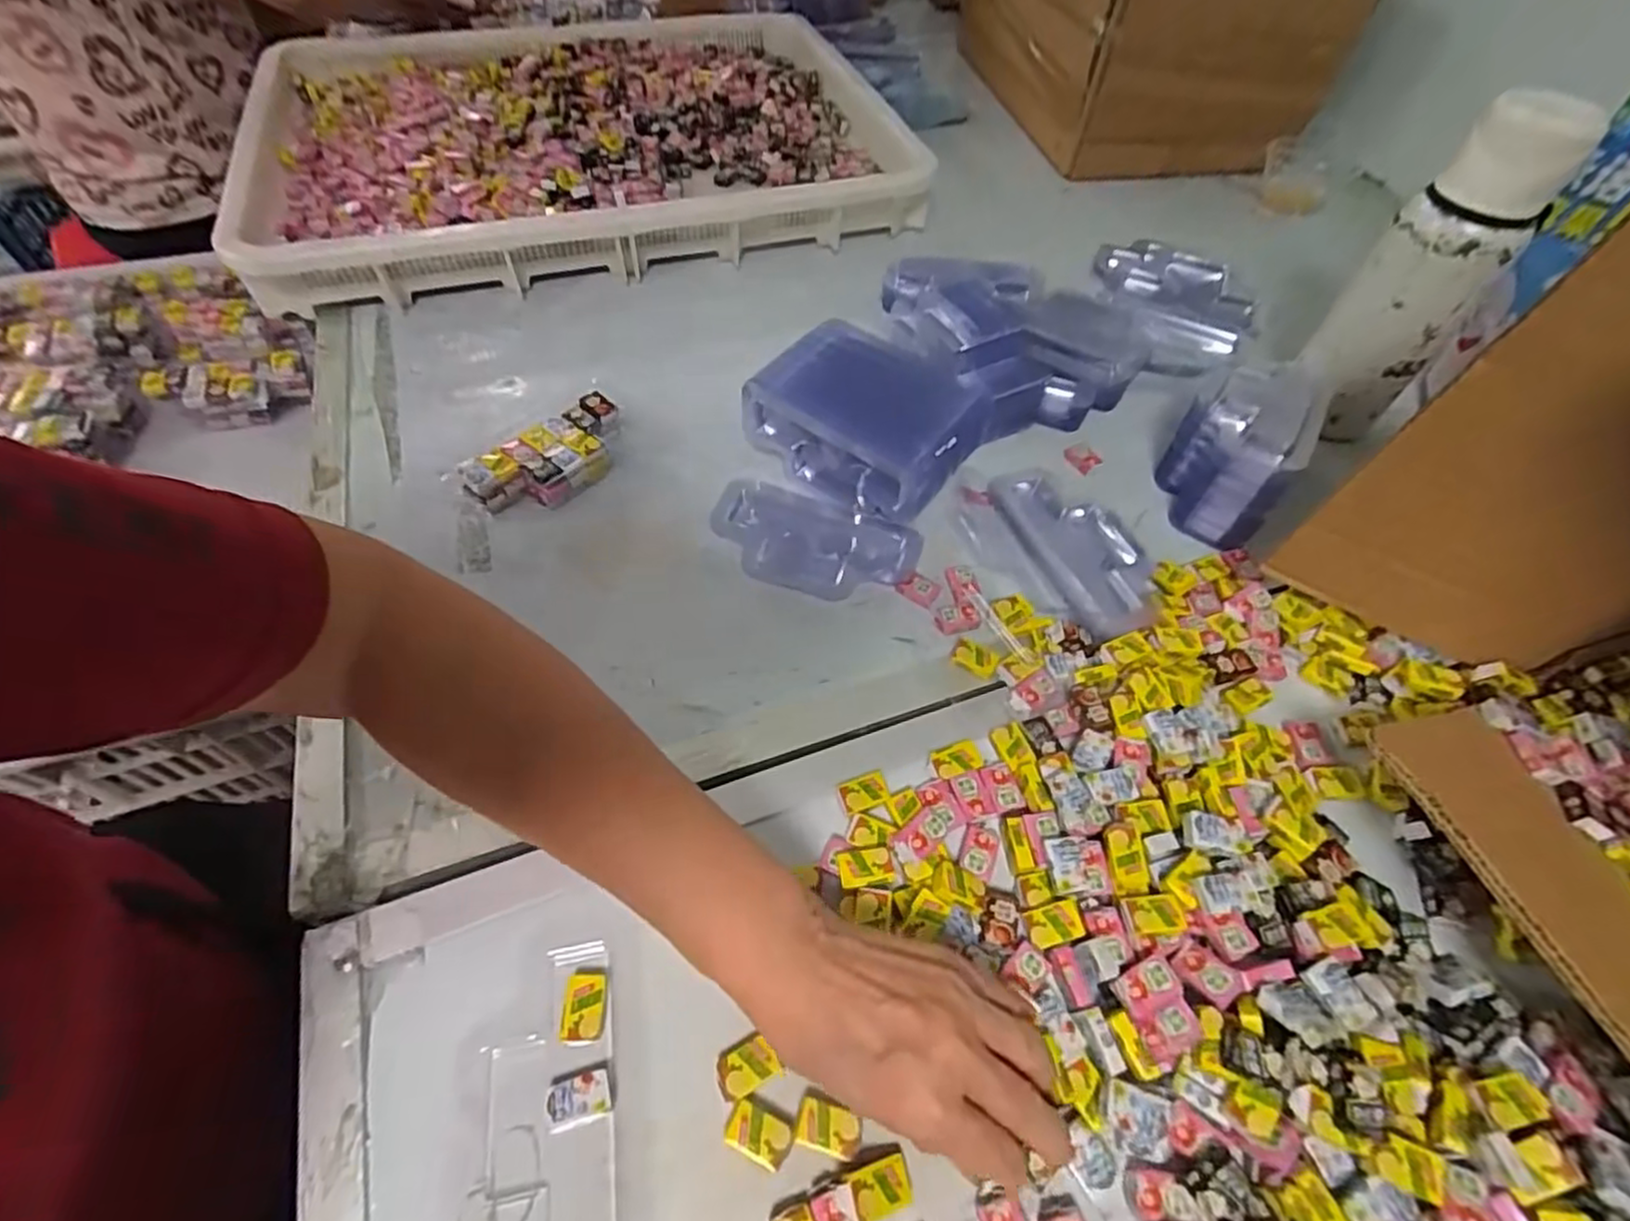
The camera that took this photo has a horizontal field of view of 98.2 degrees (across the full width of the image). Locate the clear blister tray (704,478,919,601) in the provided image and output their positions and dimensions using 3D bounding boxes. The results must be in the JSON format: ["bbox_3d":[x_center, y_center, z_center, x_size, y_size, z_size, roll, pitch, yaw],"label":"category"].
[{"bbox_3d":[-0.002,-0.045,0.473,0.137,0.009,0.077,15,57,8],"label":"clear blister tray"}]

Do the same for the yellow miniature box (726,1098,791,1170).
[{"bbox_3d":[-0.023,0.216,0.291,0.026,0.005,0.017,22,58,12],"label":"yellow miniature box"}]

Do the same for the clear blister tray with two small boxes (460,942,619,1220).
[{"bbox_3d":[-0.113,0.215,0.291,0.058,0.009,0.131,-9,57,-9],"label":"clear blister tray with two small boxes"}]

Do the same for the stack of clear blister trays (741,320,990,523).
[{"bbox_3d":[0.039,-0.132,0.494,0.137,0.067,0.109,30,60,17],"label":"stack of clear blister trays"}]

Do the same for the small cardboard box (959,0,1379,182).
[{"bbox_3d":[0.364,-0.682,0.813,0.251,0.185,0.407,-9,57,-8],"label":"small cardboard box"}]

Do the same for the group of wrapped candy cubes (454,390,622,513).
[{"bbox_3d":[-0.181,-0.104,0.493,0.052,0.031,0.114,37,62,20],"label":"group of wrapped candy cubes"}]

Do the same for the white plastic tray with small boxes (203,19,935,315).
[{"bbox_3d":[-0.243,-0.508,0.752,0.636,0.067,0.493,-13,58,-11],"label":"white plastic tray with small boxes"}]

